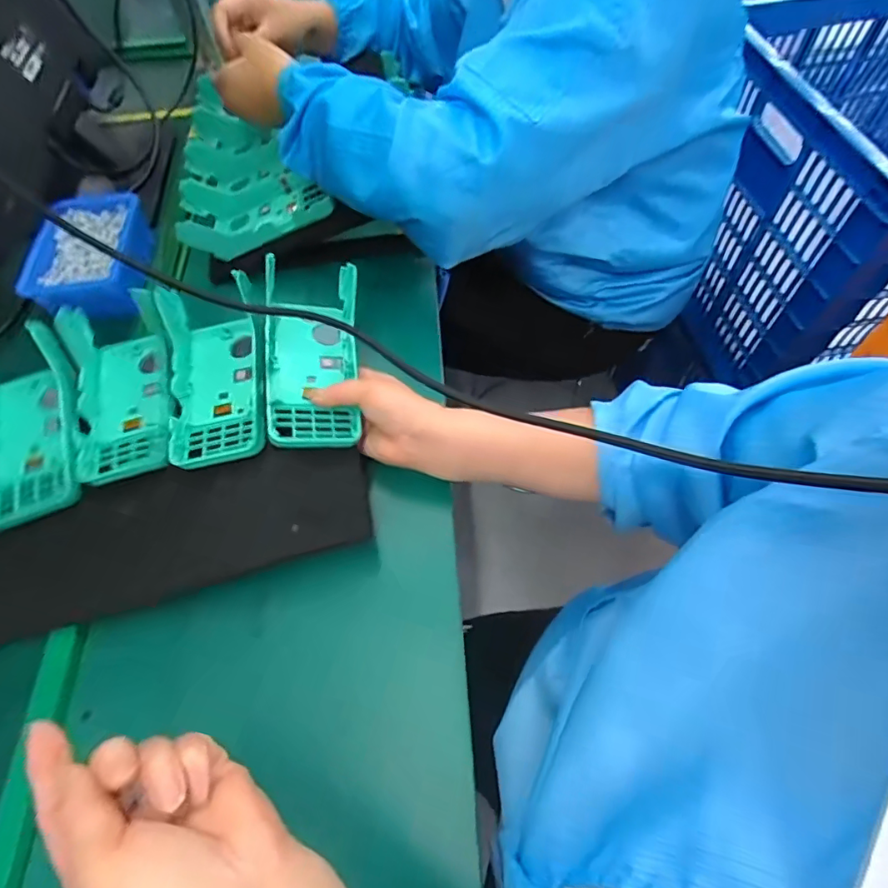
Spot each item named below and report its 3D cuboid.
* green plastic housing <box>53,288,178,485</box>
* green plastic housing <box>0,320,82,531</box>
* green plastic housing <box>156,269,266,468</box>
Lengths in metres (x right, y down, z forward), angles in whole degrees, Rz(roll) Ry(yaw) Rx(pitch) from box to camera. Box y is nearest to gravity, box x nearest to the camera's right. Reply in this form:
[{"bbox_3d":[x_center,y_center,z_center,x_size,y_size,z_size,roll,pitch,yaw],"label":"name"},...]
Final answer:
[{"bbox_3d":[-0.285,-0.057,0.447,0.096,0.060,0.181,-20,58,-9],"label":"green plastic housing"},{"bbox_3d":[-0.366,-0.018,0.428,0.084,0.044,0.170,-23,58,-11],"label":"green plastic housing"},{"bbox_3d":[-0.199,-0.065,0.444,0.087,0.047,0.172,-15,57,-6],"label":"green plastic housing"}]

